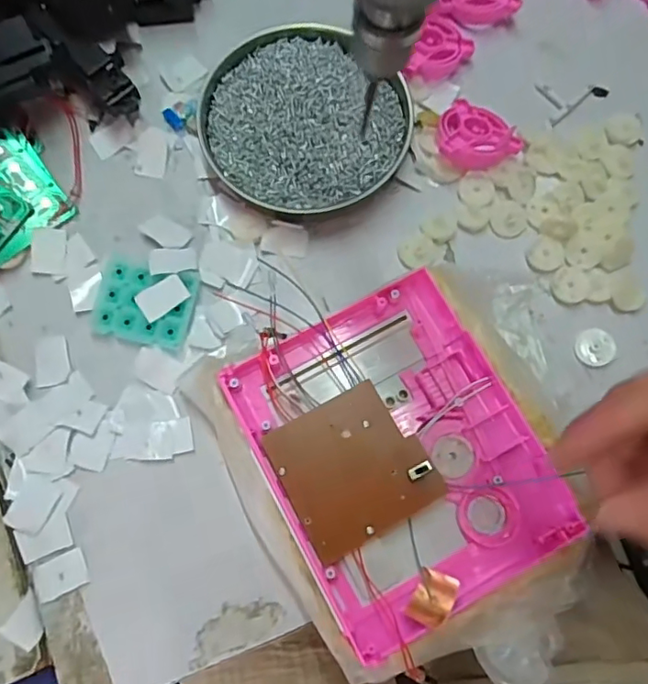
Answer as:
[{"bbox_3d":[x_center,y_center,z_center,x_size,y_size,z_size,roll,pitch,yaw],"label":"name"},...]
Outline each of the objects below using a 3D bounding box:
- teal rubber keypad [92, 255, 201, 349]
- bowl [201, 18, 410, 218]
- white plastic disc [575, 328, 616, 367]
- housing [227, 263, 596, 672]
[{"bbox_3d":[-0.111,-0.025,0.352,0.061,0.007,0.051,13,77,1],"label":"teal rubber keypad"},{"bbox_3d":[-0.013,-0.146,0.372,0.132,0.027,0.125,0,77,-2],"label":"bowl"},{"bbox_3d":[0.168,0.003,0.351,0.023,0.004,0.023,0,77,-2],"label":"white plastic disc"},{"bbox_3d":[0.039,0.058,0.303,0.131,0.019,0.161,-27,79,-8],"label":"housing"}]

